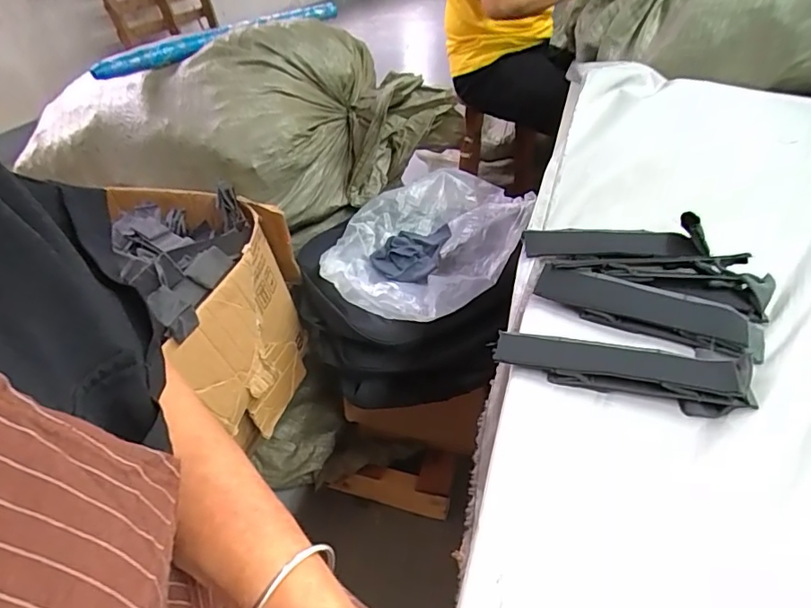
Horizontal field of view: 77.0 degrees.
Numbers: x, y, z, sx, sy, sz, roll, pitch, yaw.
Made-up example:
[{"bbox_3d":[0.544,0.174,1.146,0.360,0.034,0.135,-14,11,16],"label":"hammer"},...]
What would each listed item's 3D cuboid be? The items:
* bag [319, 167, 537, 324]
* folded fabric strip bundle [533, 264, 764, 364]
[{"bbox_3d":[0.037,-0.130,1.026,0.405,0.129,0.327,-31,44,-29],"label":"bag"},{"bbox_3d":[0.221,0.003,0.475,0.194,0.023,0.052,16,43,25],"label":"folded fabric strip bundle"}]

